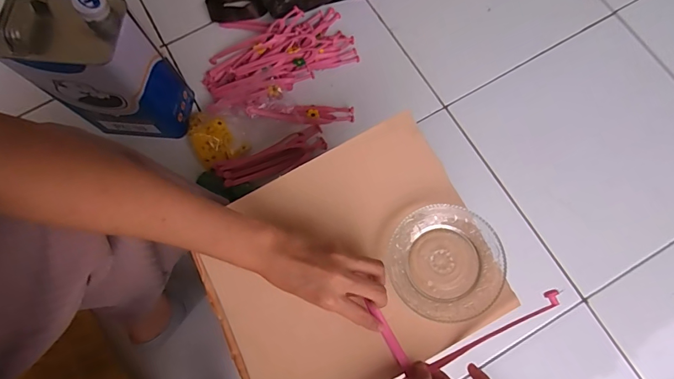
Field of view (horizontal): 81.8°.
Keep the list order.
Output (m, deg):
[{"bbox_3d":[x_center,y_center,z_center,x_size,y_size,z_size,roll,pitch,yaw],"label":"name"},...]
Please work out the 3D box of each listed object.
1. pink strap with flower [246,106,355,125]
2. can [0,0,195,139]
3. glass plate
[{"bbox_3d":[-0.064,-0.138,0.705,0.187,0.028,0.038,-1,74,-13],"label":"pink strap with flower"},{"bbox_3d":[-0.357,-0.182,0.604,0.168,0.245,0.105,3,74,2],"label":"can"},{"bbox_3d":[0.111,0.075,0.400,0.113,0.018,0.111,0,74,1],"label":"glass plate"}]

